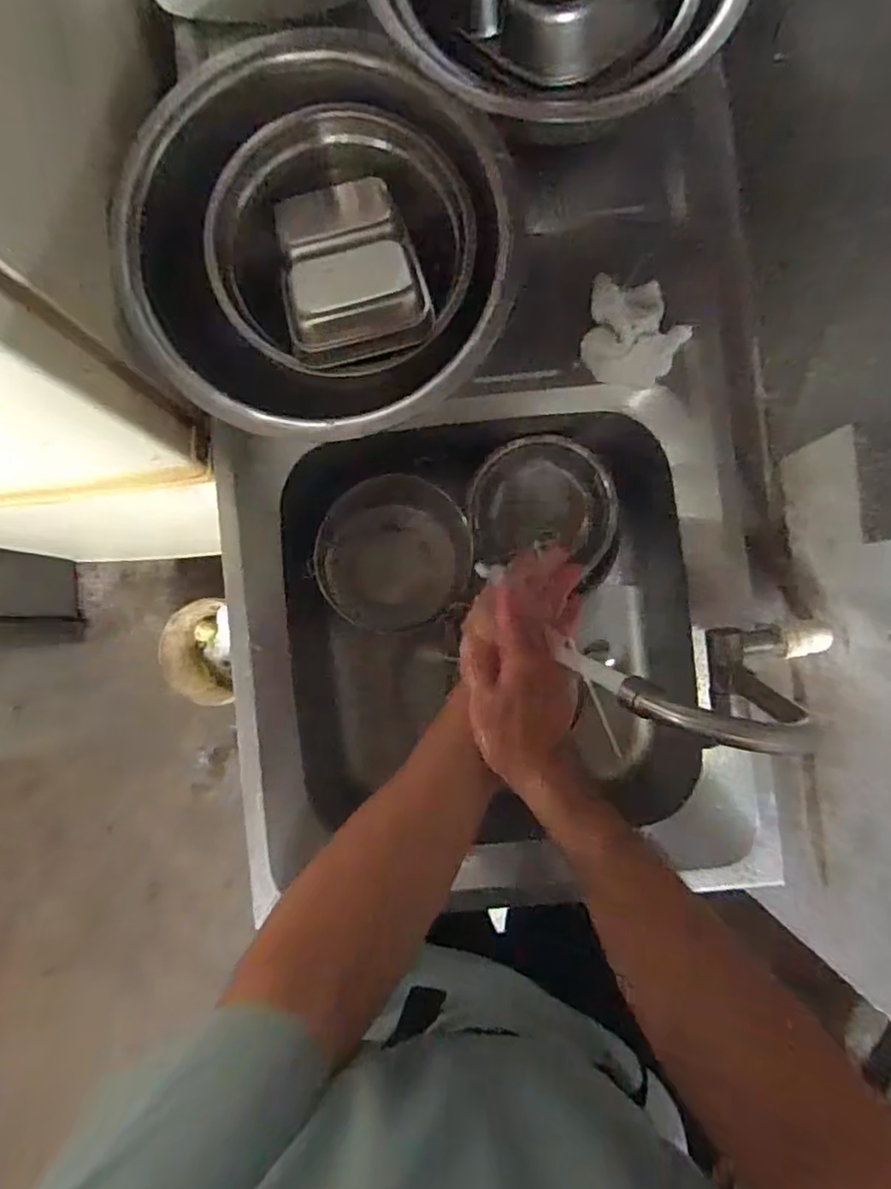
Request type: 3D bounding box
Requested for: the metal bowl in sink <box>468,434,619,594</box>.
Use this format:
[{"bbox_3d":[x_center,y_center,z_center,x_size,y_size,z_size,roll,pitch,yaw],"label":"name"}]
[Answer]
[{"bbox_3d":[0.111,-0.098,0.709,0.162,0.073,0.145,10,89,0],"label":"metal bowl in sink"}]

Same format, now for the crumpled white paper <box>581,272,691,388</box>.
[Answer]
[{"bbox_3d":[0.175,-0.245,0.577,0.097,0.044,0.106,-4,89,0],"label":"crumpled white paper"}]

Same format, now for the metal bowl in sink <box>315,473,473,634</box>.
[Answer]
[{"bbox_3d":[-0.057,-0.047,0.743,0.172,0.072,0.173,0,88,0],"label":"metal bowl in sink"}]

